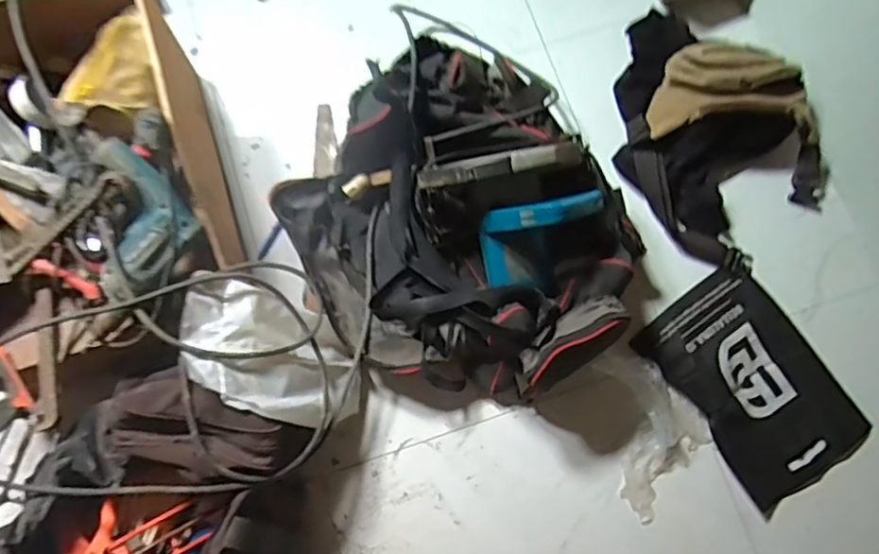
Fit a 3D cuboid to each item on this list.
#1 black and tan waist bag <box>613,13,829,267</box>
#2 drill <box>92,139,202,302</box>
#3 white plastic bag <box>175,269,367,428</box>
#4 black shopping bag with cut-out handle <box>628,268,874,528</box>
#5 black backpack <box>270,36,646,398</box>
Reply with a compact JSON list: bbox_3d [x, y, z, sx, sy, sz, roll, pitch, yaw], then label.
[{"bbox_3d":[0.455,-0.263,1.073,0.317,0.113,0.455,-34,80,-8],"label":"black and tan waist bag"},{"bbox_3d":[-0.426,-0.076,0.859,0.161,0.058,0.167,-44,81,-10],"label":"drill"},{"bbox_3d":[-0.232,0.111,0.905,0.242,0.159,0.153,27,77,5],"label":"white plastic bag"},{"bbox_3d":[0.508,0.167,1.024,0.237,0.018,0.338,-33,80,-8],"label":"black shopping bag with cut-out handle"},{"bbox_3d":[0.042,-0.083,0.957,0.478,0.265,0.474,0,76,-1],"label":"black backpack"}]

